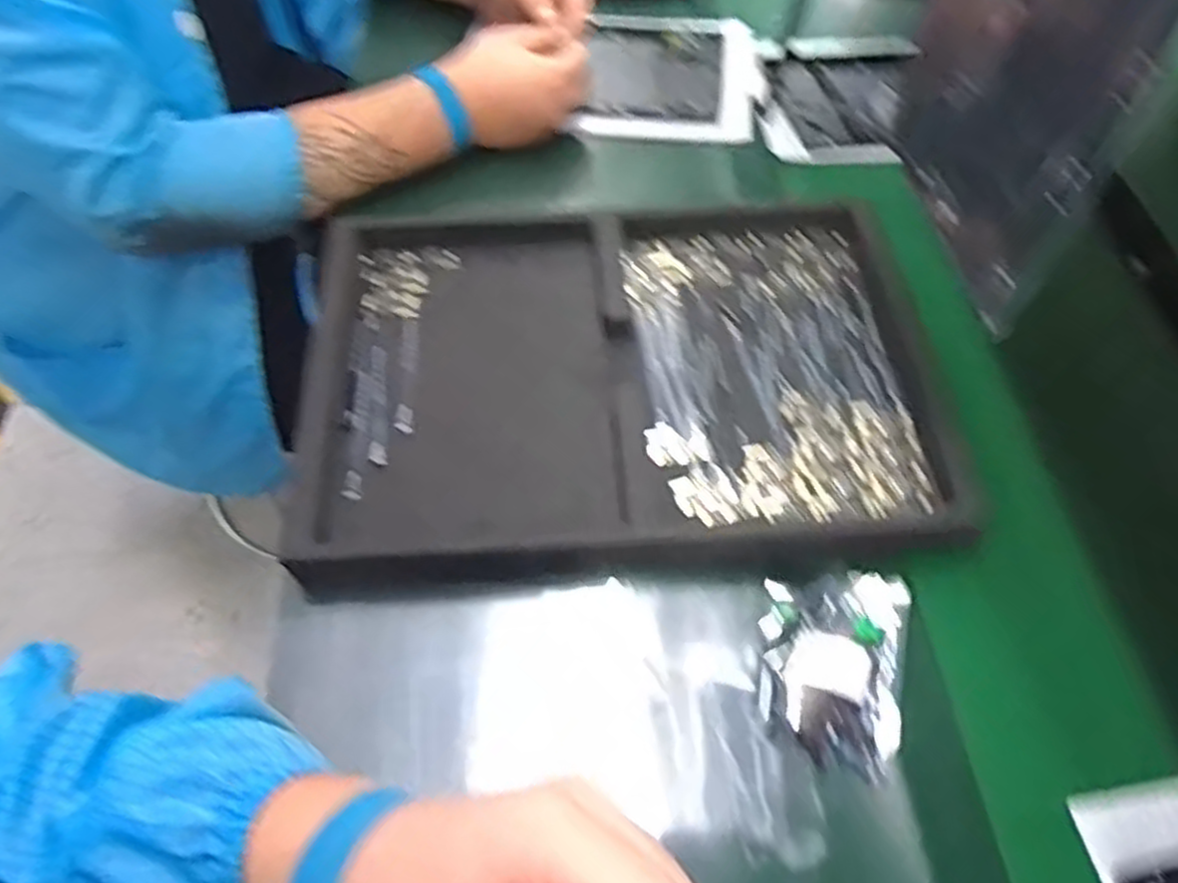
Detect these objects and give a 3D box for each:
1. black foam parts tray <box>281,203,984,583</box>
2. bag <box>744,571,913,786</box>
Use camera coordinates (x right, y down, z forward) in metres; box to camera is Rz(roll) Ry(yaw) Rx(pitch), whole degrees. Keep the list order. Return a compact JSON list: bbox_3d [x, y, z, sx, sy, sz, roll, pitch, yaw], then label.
[{"bbox_3d":[0.024,-0.056,0.563,0.430,0.038,0.306,-1,57,-6],"label":"black foam parts tray"},{"bbox_3d":[0.142,0.129,0.462,0.083,0.021,0.119,16,57,5],"label":"bag"}]

